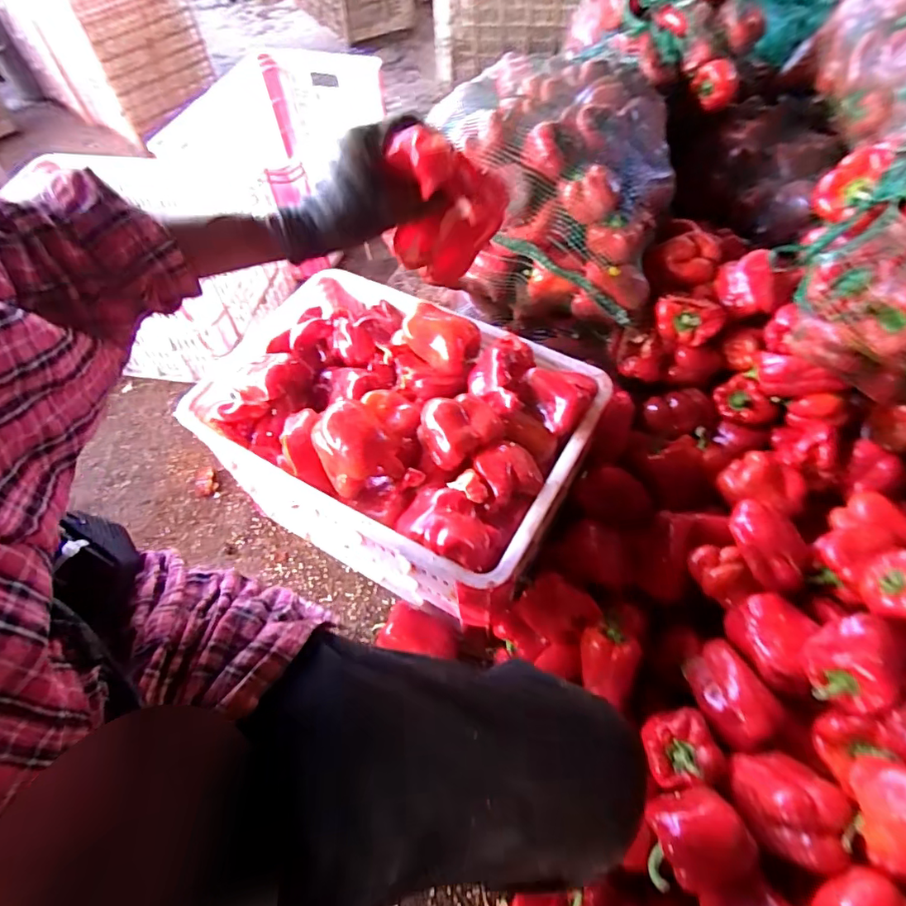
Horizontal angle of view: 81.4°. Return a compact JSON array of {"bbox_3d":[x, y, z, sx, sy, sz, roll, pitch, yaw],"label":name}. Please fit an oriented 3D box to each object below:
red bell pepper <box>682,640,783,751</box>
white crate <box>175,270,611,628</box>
[{"bbox_3d":[0.328,0.290,0.631,0.076,0.071,0.104,-26,60,-13],"label":"red bell pepper"},{"bbox_3d":[-0.084,-0.016,0.824,0.517,0.326,0.349,26,63,18],"label":"white crate"}]

